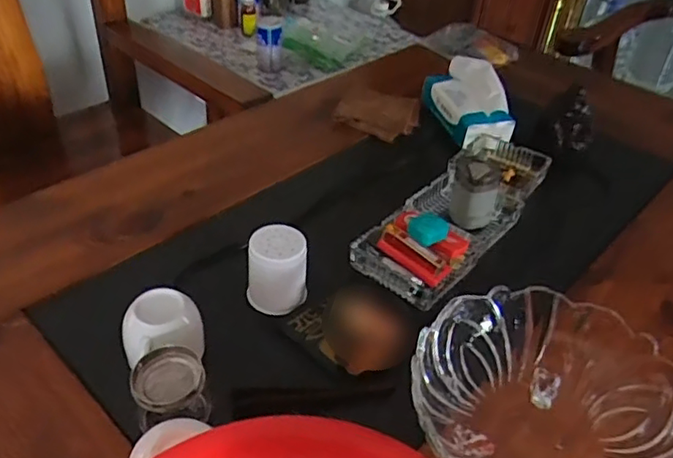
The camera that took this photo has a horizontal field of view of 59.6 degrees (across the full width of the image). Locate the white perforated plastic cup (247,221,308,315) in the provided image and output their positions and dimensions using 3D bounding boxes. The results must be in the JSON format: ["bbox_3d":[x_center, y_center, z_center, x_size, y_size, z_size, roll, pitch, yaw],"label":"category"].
[{"bbox_3d":[-0.066,0.043,0.661,0.066,0.076,0.060,3,39,-3],"label":"white perforated plastic cup"}]

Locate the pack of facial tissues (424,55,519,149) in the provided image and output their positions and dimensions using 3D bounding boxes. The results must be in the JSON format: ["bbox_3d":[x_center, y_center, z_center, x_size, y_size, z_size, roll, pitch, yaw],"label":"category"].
[{"bbox_3d":[0.218,-0.216,0.982,0.113,0.072,0.188,-7,41,-15],"label":"pack of facial tissues"}]

